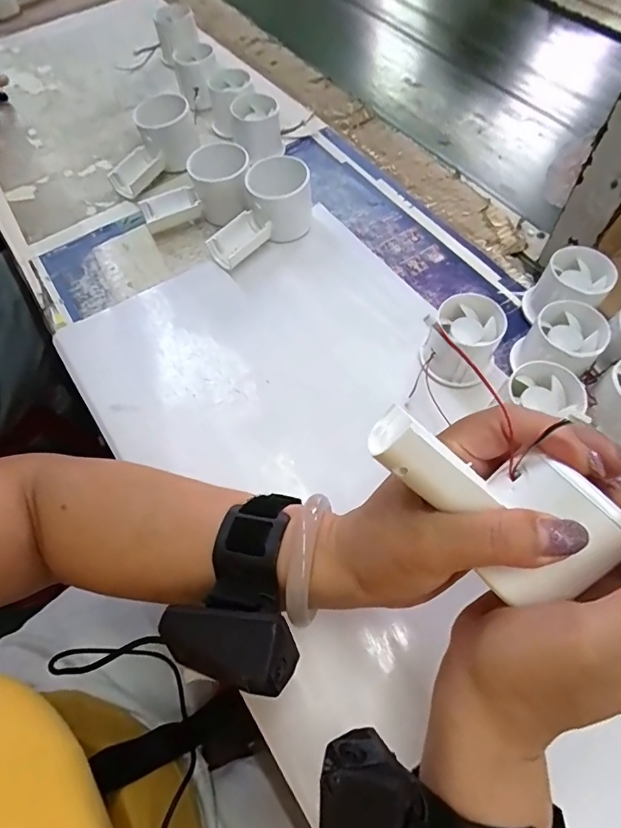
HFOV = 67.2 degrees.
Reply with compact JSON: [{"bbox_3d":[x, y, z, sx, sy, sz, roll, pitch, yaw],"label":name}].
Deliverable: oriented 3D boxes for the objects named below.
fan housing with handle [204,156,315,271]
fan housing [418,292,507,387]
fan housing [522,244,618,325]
[{"bbox_3d":[-0.050,-0.194,0.450,0.112,0.054,0.056,-35,65,-16],"label":"fan housing with handle"},{"bbox_3d":[0.117,-0.056,0.366,0.054,0.049,0.060,26,65,15],"label":"fan housing"},{"bbox_3d":[0.212,-0.104,0.389,0.051,0.051,0.049,-1,61,2],"label":"fan housing"}]

